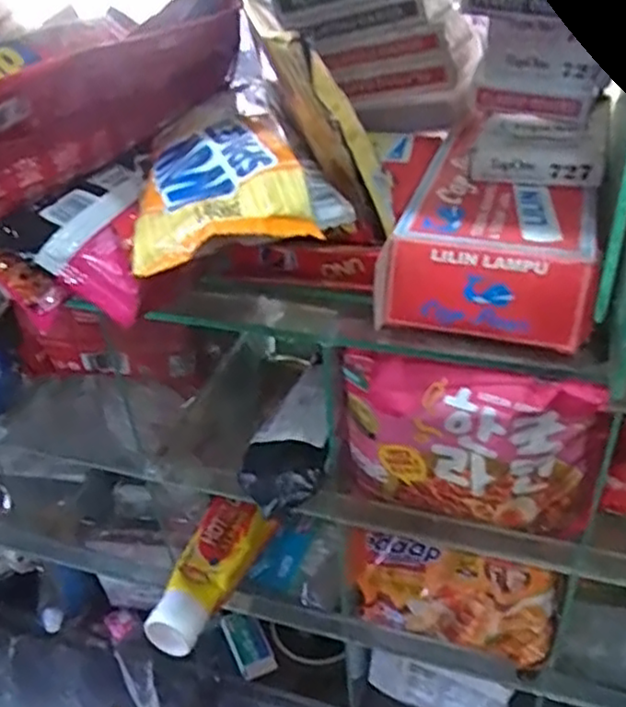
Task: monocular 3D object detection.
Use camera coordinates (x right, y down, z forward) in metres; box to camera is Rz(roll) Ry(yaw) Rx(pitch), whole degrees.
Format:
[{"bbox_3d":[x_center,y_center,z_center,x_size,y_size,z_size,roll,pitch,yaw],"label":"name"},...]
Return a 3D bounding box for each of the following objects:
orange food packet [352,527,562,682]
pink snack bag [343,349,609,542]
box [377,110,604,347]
[{"bbox_3d":[0.084,0.154,0.439,0.130,0.071,0.028,12,40,20],"label":"orange food packet"},{"bbox_3d":[0.076,0.048,0.348,0.128,0.098,0.026,9,39,17],"label":"pink snack bag"},{"bbox_3d":[0.099,-0.067,0.354,0.089,0.038,0.157,10,39,18],"label":"box"}]

